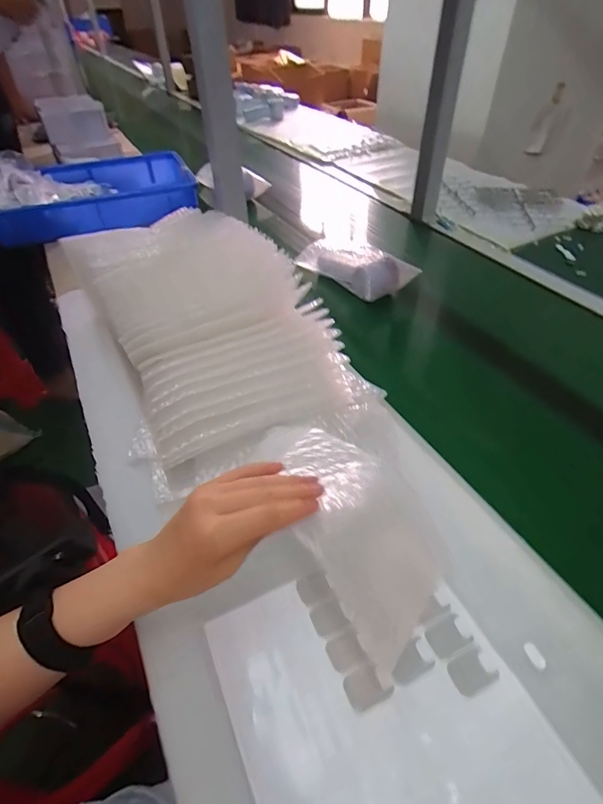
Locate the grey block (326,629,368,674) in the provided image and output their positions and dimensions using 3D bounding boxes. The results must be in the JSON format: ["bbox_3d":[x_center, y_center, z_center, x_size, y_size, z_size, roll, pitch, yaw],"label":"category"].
[{"bbox_3d":[0.034,0.192,0.318,0.026,0.004,0.024,-18,47,-16],"label":"grey block"}]

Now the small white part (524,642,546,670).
[{"bbox_3d":[0.177,0.193,0.315,0.009,0.004,0.018,-14,46,-14],"label":"small white part"}]

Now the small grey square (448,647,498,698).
[{"bbox_3d":[0.126,0.199,0.305,0.033,0.004,0.024,-20,48,-17],"label":"small grey square"}]

